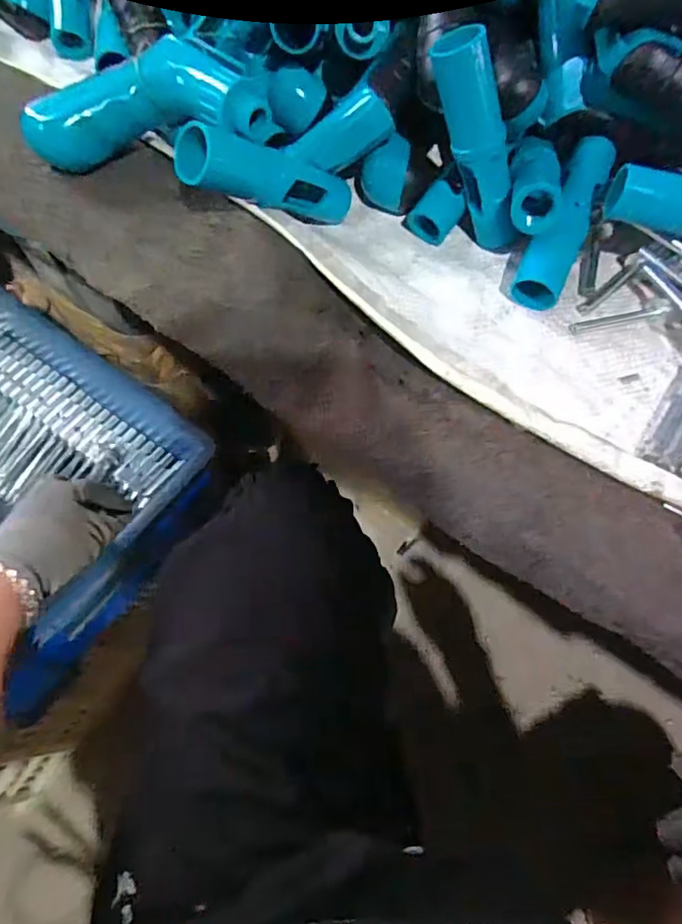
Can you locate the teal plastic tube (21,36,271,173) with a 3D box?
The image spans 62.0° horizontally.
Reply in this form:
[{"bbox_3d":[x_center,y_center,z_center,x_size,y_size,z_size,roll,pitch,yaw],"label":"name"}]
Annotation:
[{"bbox_3d":[-0.110,-0.206,0.333,0.138,0.046,0.060,1,66,-1],"label":"teal plastic tube"}]

